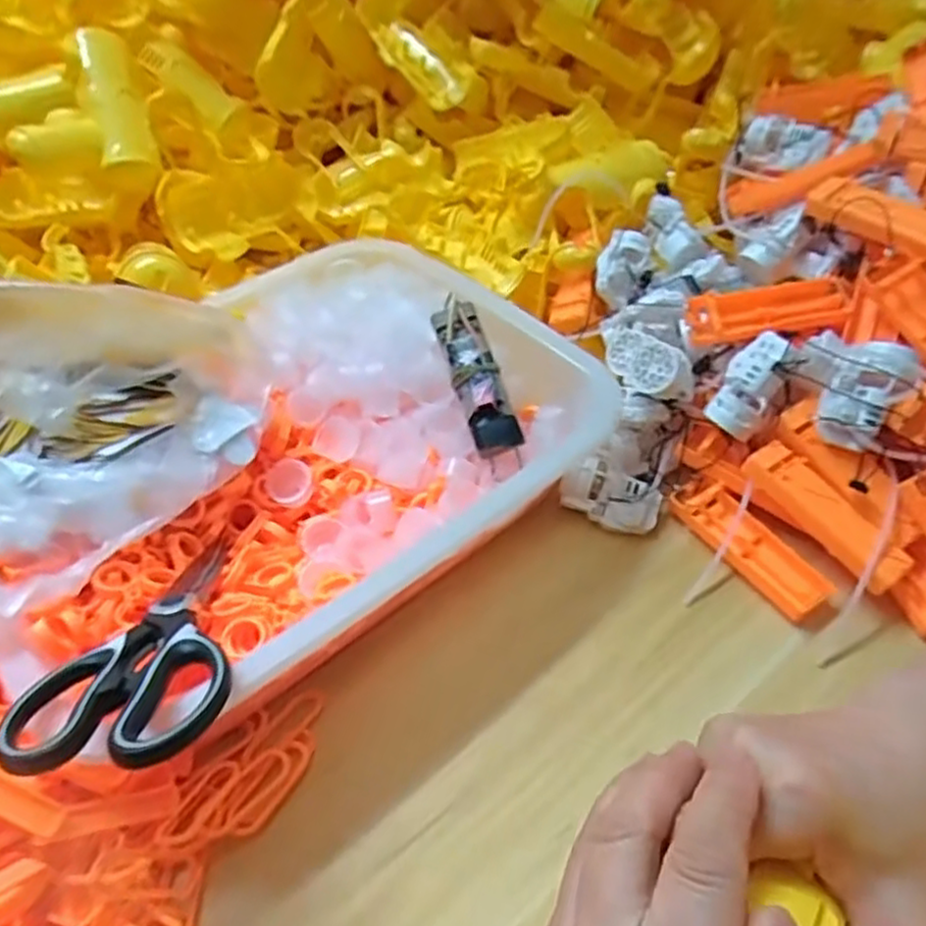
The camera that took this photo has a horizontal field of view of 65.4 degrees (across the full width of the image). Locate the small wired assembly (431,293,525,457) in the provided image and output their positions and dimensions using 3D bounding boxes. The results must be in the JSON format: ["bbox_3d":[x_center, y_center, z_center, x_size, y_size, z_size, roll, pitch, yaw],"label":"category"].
[{"bbox_3d":[0.008,-0.062,0.484,0.030,0.018,0.117,-15,70,-11],"label":"small wired assembly"}]

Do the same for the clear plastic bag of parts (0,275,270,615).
[{"bbox_3d":[-0.229,-0.036,0.405,0.159,0.104,0.210,24,53,23],"label":"clear plastic bag of parts"}]

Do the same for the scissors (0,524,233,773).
[{"bbox_3d":[-0.147,0.082,0.366,0.078,0.018,0.199,-6,17,-2],"label":"scissors"}]

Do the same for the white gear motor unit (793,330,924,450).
[{"bbox_3d":[0.244,-0.050,0.458,0.065,0.067,0.029,37,17,27],"label":"white gear motor unit"}]

